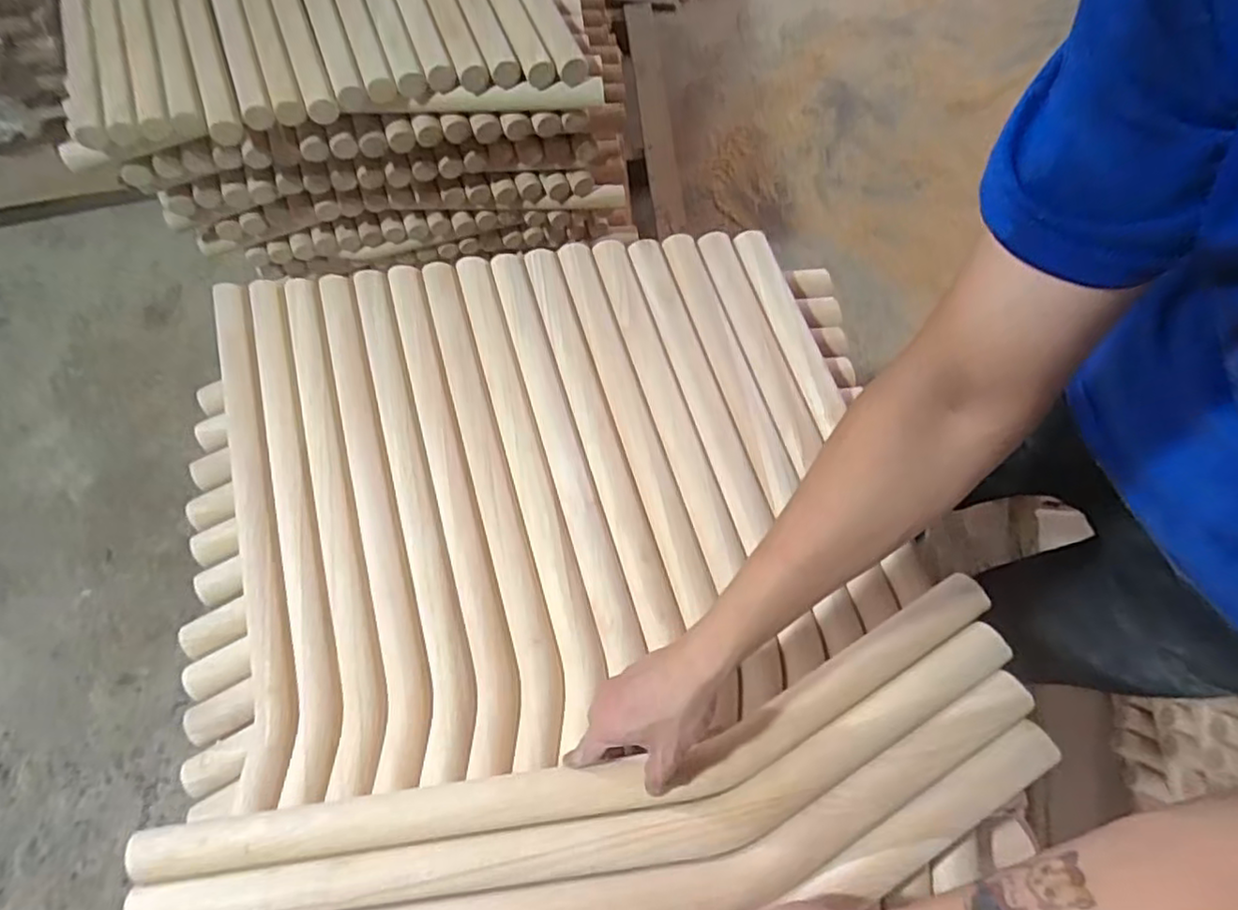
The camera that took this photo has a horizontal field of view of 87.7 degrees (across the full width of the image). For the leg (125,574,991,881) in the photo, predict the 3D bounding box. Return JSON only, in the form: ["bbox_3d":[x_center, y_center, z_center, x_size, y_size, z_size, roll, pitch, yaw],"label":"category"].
[{"bbox_3d":[-0.025,0.256,0.543,0.724,0.028,0.095,-15,68,-3],"label":"leg"}]

